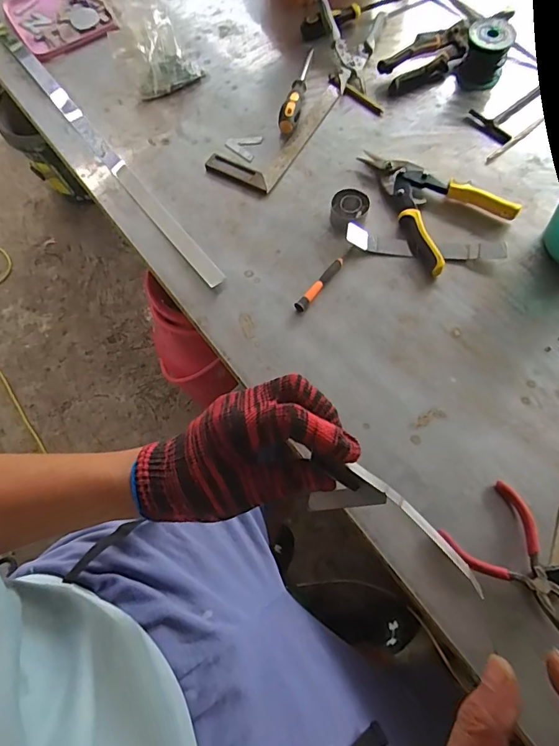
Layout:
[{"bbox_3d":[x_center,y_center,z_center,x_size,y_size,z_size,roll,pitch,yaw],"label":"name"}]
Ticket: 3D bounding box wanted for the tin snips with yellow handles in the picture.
[{"bbox_3d":[0.222,-0.257,0.657,0.143,0.026,0.220,-27,70,-7],"label":"tin snips with yellow handles"}]

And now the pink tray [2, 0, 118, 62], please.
[{"bbox_3d":[-0.412,-0.667,0.853,0.172,0.025,0.195,-24,70,-6],"label":"pink tray"}]

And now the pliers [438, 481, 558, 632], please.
[{"bbox_3d":[0.253,0.201,0.481,0.089,0.023,0.139,-30,71,-8],"label":"pliers"}]

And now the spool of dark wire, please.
[{"bbox_3d":[0.330,-0.510,0.730,0.068,0.081,0.063,-1,69,2],"label":"spool of dark wire"}]

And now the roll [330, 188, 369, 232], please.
[{"bbox_3d":[0.096,-0.231,0.650,0.052,0.025,0.061,21,72,10],"label":"roll"}]

